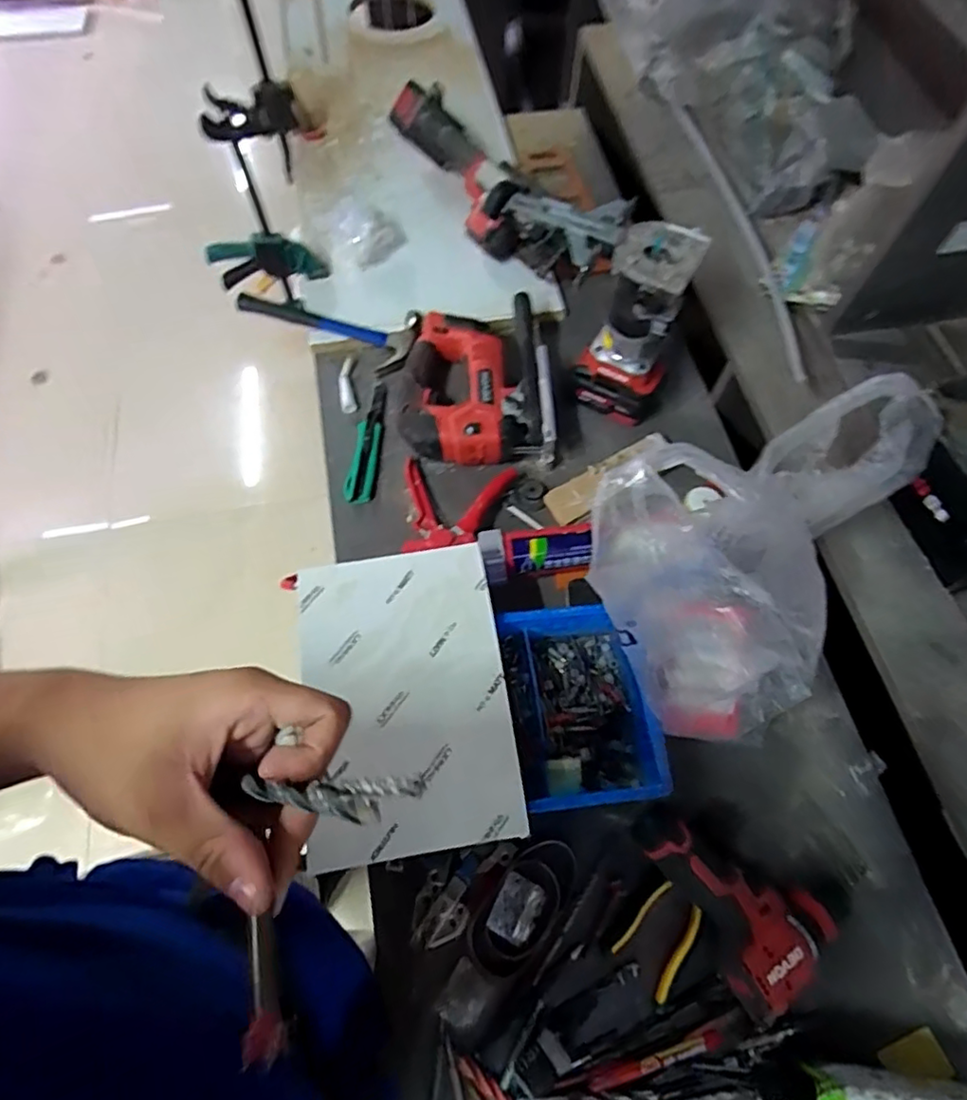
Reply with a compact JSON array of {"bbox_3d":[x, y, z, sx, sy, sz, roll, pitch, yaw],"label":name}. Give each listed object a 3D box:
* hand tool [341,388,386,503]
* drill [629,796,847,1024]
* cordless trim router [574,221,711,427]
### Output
[{"bbox_3d":[-0.163,-0.152,0.854,0.038,0.029,0.194,3,65,0],"label":"hand tool"},{"bbox_3d":[0.257,0.321,0.603,0.158,0.060,0.193,-35,70,-16],"label":"drill"},{"bbox_3d":[0.193,-0.279,0.775,0.095,0.235,0.098,32,68,13],"label":"cordless trim router"}]

